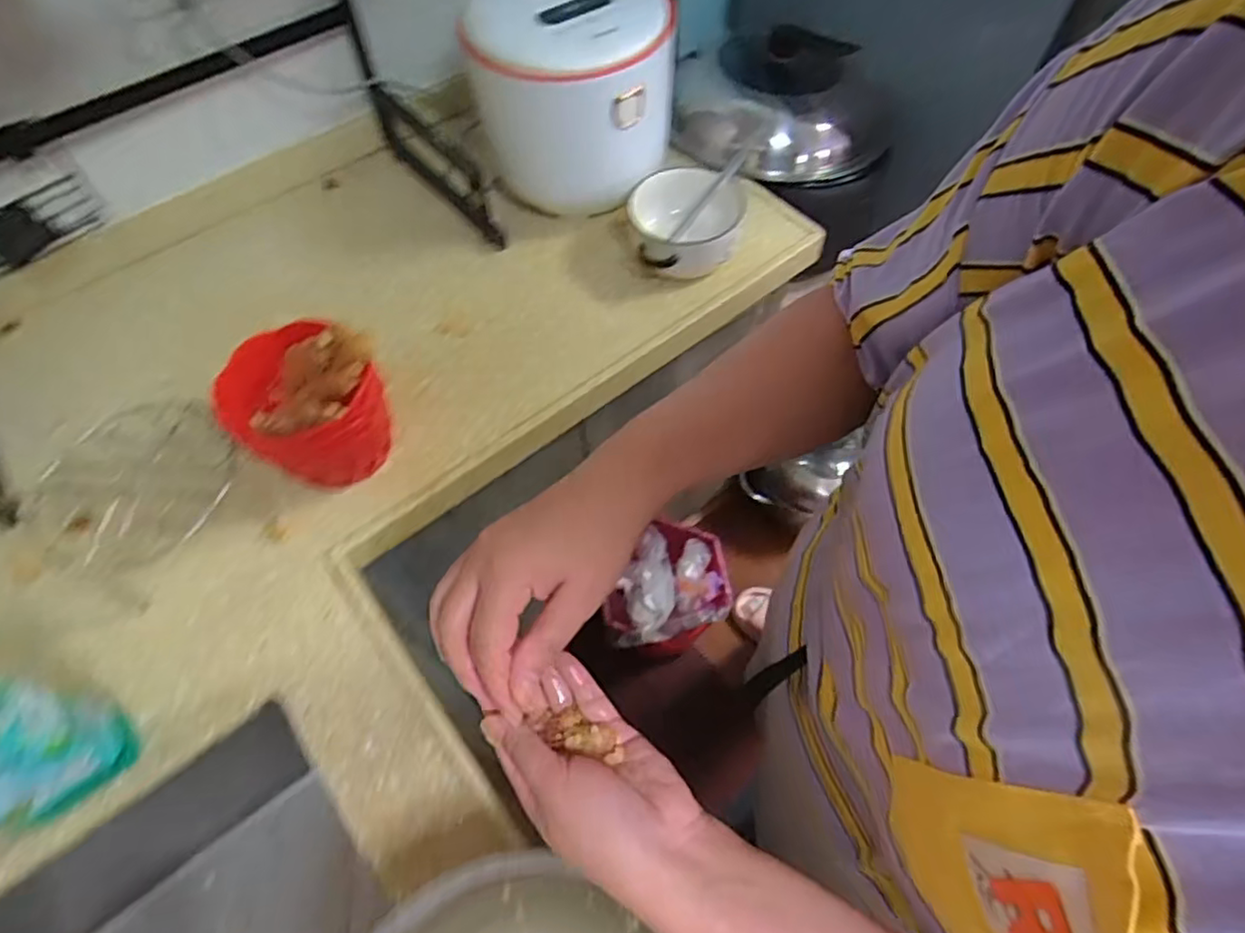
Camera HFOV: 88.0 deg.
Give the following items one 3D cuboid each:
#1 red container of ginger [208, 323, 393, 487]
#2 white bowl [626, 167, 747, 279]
[{"bbox_3d":[-0.319,-0.052,0.673,0.142,0.133,0.122,35,66,19],"label":"red container of ginger"},{"bbox_3d":[0.091,-0.312,0.845,0.146,0.076,0.150,0,60,1],"label":"white bowl"}]

